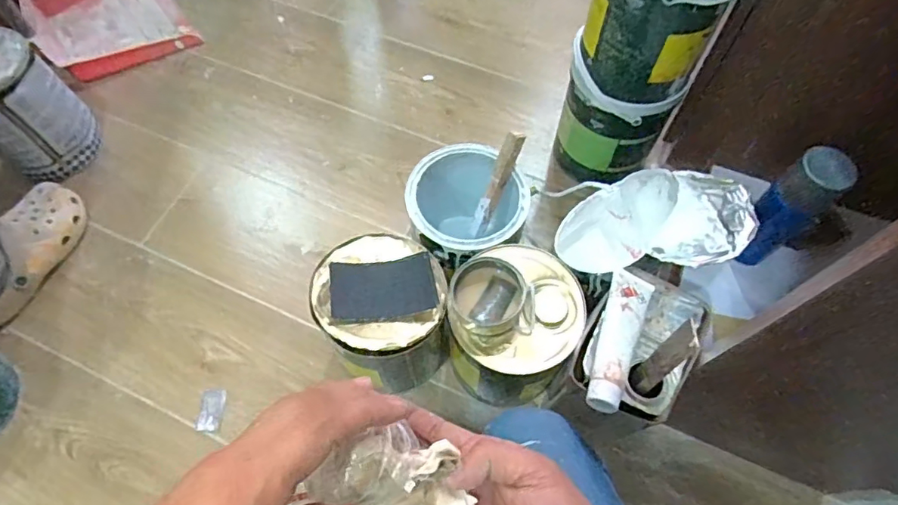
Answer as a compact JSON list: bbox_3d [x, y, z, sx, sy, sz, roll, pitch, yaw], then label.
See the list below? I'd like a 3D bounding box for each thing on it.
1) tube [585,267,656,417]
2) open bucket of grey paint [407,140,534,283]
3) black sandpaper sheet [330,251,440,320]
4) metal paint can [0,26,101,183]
[{"bbox_3d":[0.180,0.087,0.580,0.046,0.030,0.165,24,66,11],"label":"tube"},{"bbox_3d":[0.025,-0.029,0.804,0.158,0.211,0.176,-3,64,-2],"label":"open bucket of grey paint"},{"bbox_3d":[-0.078,0.042,0.640,0.120,0.019,0.071,-10,64,-5],"label":"black sandpaper sheet"},{"bbox_3d":[-0.722,-0.243,0.918,0.156,0.217,0.164,-40,70,-17],"label":"metal paint can"}]

